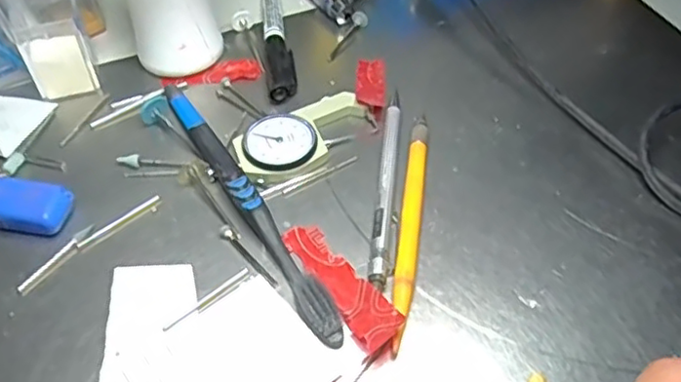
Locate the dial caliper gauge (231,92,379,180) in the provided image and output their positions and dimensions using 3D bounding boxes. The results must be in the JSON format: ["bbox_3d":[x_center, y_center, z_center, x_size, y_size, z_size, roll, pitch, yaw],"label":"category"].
[{"bbox_3d":[-0.018,-0.030,0.331,0.074,0.010,0.034,-28,56,-20],"label":"dial caliper gauge"}]

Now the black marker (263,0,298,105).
[{"bbox_3d":[-0.039,-0.104,0.391,0.016,0.013,0.133,-5,51,-4],"label":"black marker"}]

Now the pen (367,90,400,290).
[{"bbox_3d":[0.023,-0.006,0.312,0.010,0.008,0.122,5,51,4],"label":"pen"}]

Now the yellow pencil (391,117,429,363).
[{"bbox_3d":[0.032,0.013,0.298,0.009,0.007,0.130,7,51,6],"label":"yellow pencil"}]

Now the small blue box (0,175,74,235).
[{"bbox_3d":[-0.150,0.008,0.300,0.044,0.016,0.024,7,51,6],"label":"small blue box"}]

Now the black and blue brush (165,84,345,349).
[{"bbox_3d":[-0.047,0.002,0.305,0.014,0.012,0.174,-26,55,-19],"label":"black and blue brush"}]

